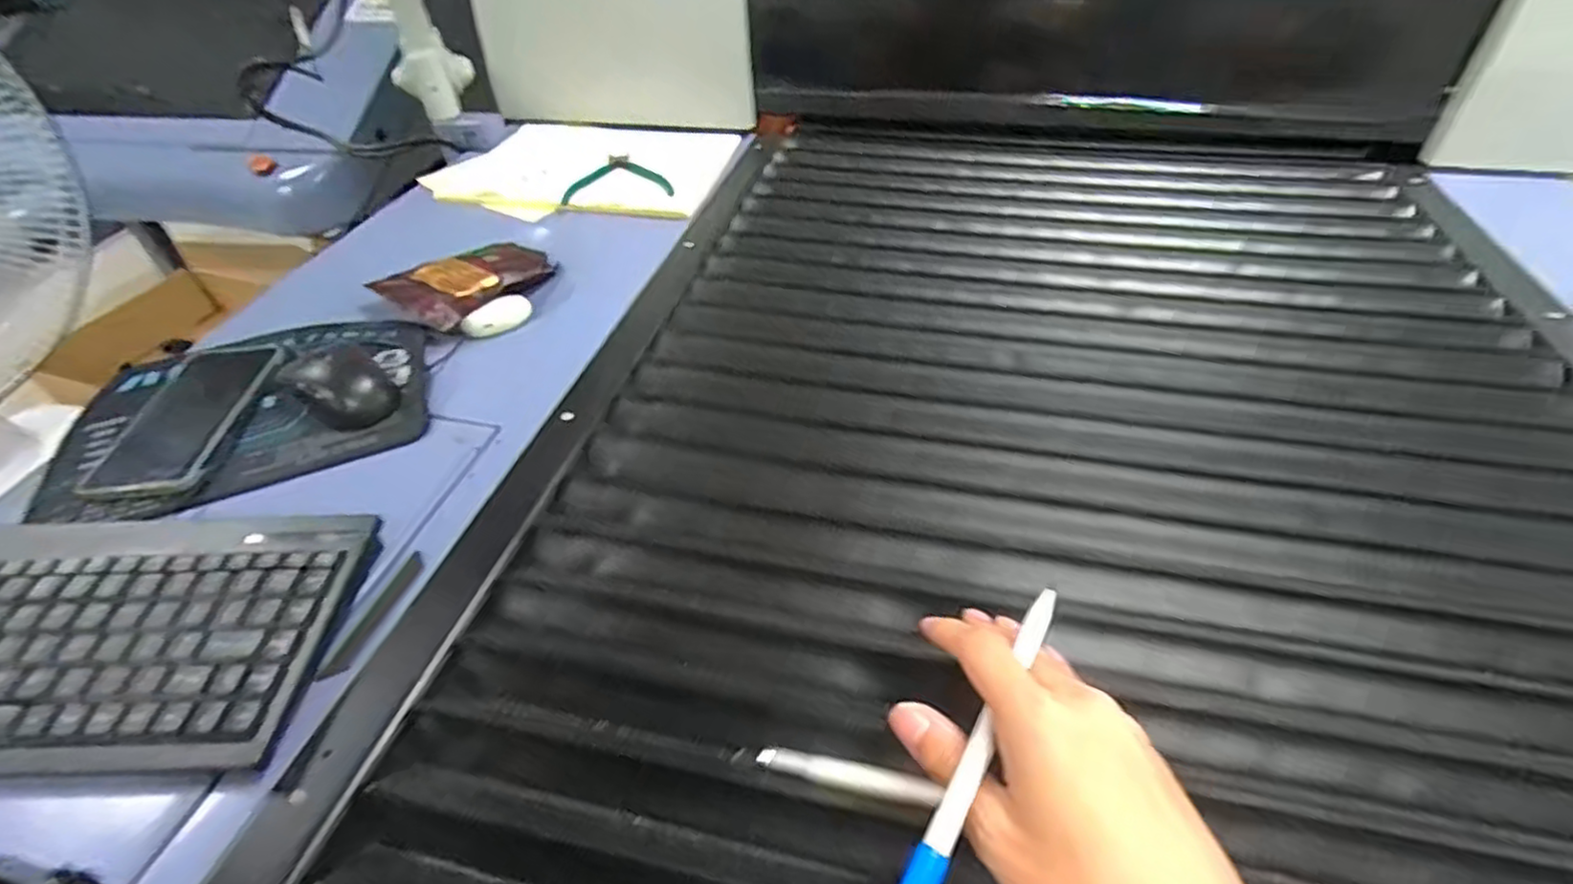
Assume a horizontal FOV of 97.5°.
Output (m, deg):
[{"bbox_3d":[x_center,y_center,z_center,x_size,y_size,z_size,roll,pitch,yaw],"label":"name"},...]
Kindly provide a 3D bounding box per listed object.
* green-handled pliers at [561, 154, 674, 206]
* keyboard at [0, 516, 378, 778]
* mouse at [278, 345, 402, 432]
[{"bbox_3d":[-0.203,-0.324,0.829,0.124,0.015,0.135,-8,45,-7],"label":"green-handled pliers"},{"bbox_3d":[-0.387,0.107,0.380,0.270,0.033,0.150,-3,45,-1],"label":"keyboard"},{"bbox_3d":[-0.350,-0.051,0.544,0.100,0.035,0.061,25,50,26],"label":"mouse"}]

